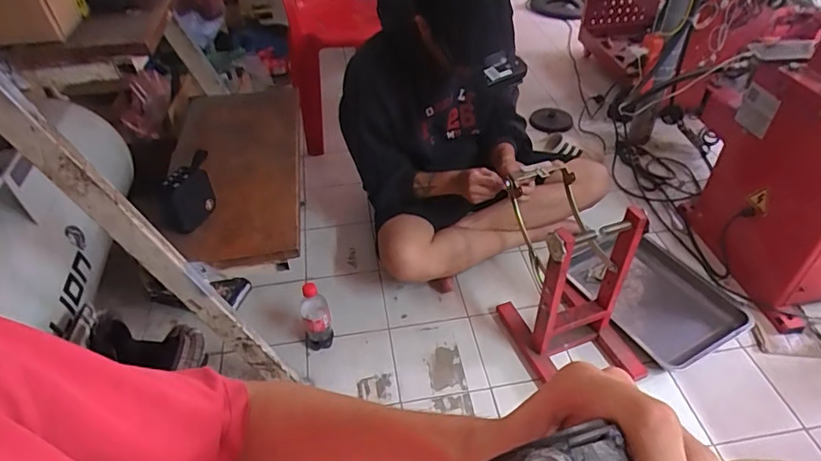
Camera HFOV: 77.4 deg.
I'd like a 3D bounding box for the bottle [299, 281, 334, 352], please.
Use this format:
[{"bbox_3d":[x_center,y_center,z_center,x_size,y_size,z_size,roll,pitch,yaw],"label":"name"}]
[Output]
[{"bbox_3d":[-0.216,0.206,1.176,0.066,0.214,0.057,-15,44,-13],"label":"bottle"}]

